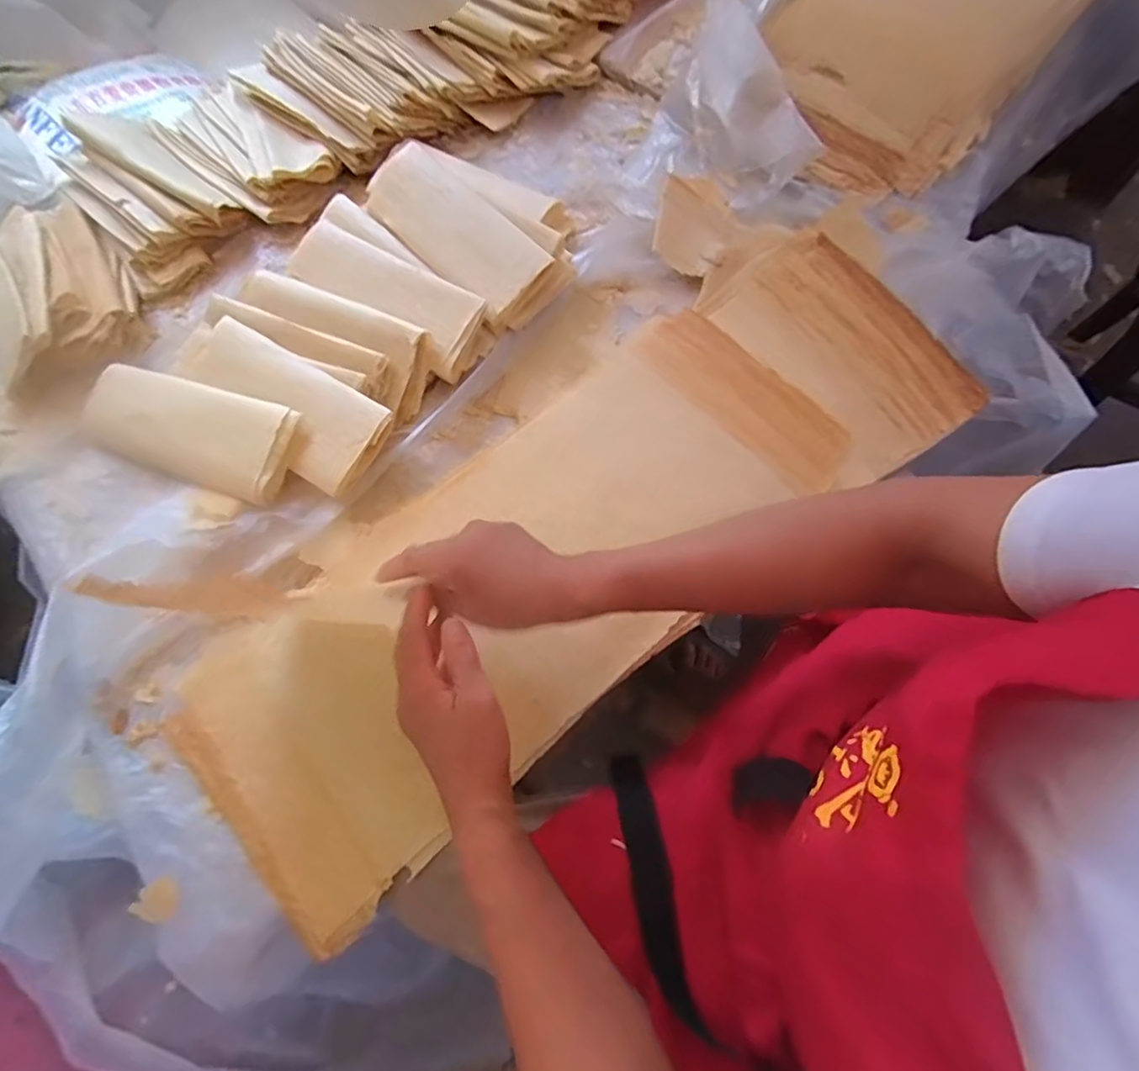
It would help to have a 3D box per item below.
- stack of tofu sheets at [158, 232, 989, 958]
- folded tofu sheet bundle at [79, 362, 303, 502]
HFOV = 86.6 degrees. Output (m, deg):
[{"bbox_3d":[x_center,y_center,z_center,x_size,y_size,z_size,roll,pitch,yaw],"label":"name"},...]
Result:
[{"bbox_3d":[0.017,-0.022,0.620,0.836,0.047,0.319,-37,74,-11],"label":"stack of tofu sheets"},{"bbox_3d":[-0.419,-0.118,0.656,0.264,0.019,0.102,18,87,12],"label":"folded tofu sheet bundle"}]

